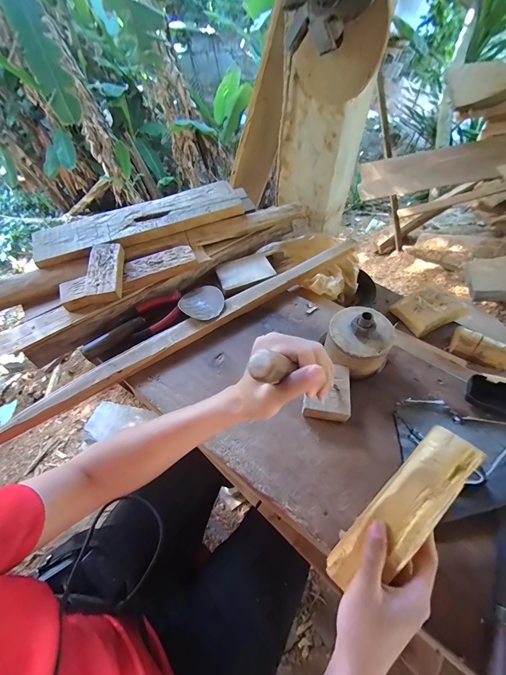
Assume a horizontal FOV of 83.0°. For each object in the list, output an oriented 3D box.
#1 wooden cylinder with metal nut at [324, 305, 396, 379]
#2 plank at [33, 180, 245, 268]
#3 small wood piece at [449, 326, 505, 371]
[{"bbox_3d":[0.177,0.005,0.482,0.107,0.095,0.106,18,59,14],"label":"wooden cylinder with metal nut"},{"bbox_3d":[-0.248,-0.259,0.642,0.446,0.033,0.120,-20,58,-10],"label":"plank"},{"bbox_3d":[0.477,0.026,0.600,0.109,0.039,0.060,27,92,20],"label":"small wood piece"}]

